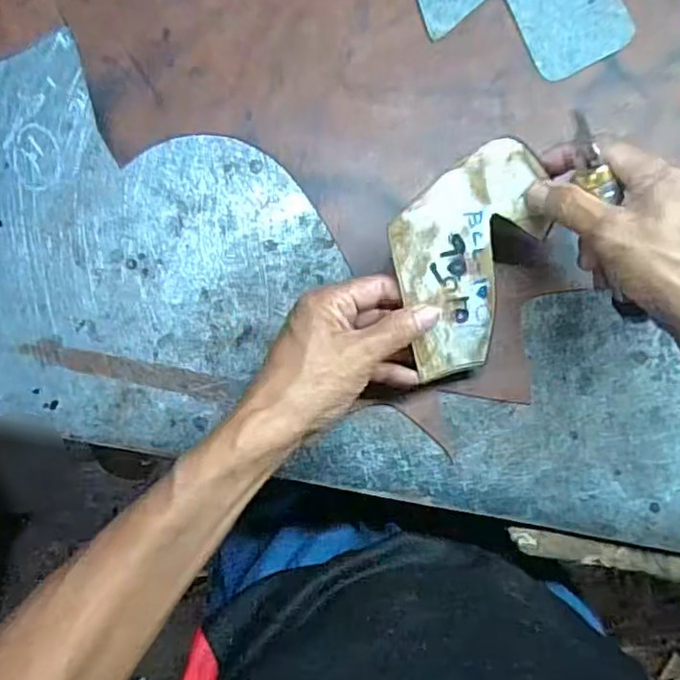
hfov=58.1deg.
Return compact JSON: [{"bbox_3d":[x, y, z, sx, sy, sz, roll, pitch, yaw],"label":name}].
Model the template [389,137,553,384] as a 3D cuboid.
[{"bbox_3d":[0.085,-0.048,0.388,0.104,0.004,0.136,-24,120,-15],"label":"template"}]

